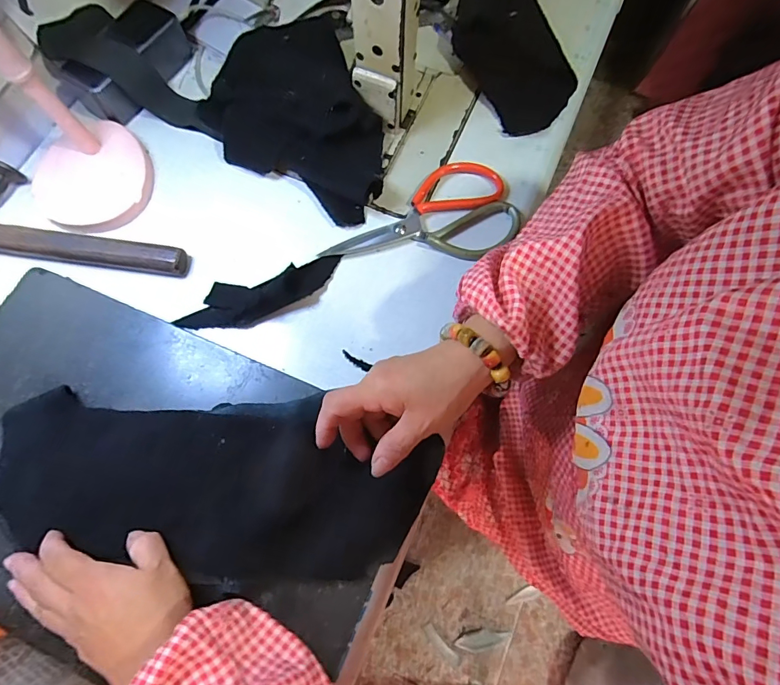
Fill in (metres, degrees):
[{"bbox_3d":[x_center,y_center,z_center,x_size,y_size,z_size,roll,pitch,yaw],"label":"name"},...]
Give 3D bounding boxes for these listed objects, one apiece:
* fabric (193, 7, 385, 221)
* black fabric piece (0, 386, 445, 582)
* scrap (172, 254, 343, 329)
[{"bbox_3d":[-0.084,-0.237,0.448,0.222,0.060,0.165,40,78,12],"label":"fabric"},{"bbox_3d":[-0.133,0.106,0.337,0.326,0.016,0.128,8,73,0],"label":"black fabric piece"},{"bbox_3d":[-0.124,-0.046,0.410,0.159,0.026,0.046,-17,74,-4],"label":"scrap"}]

